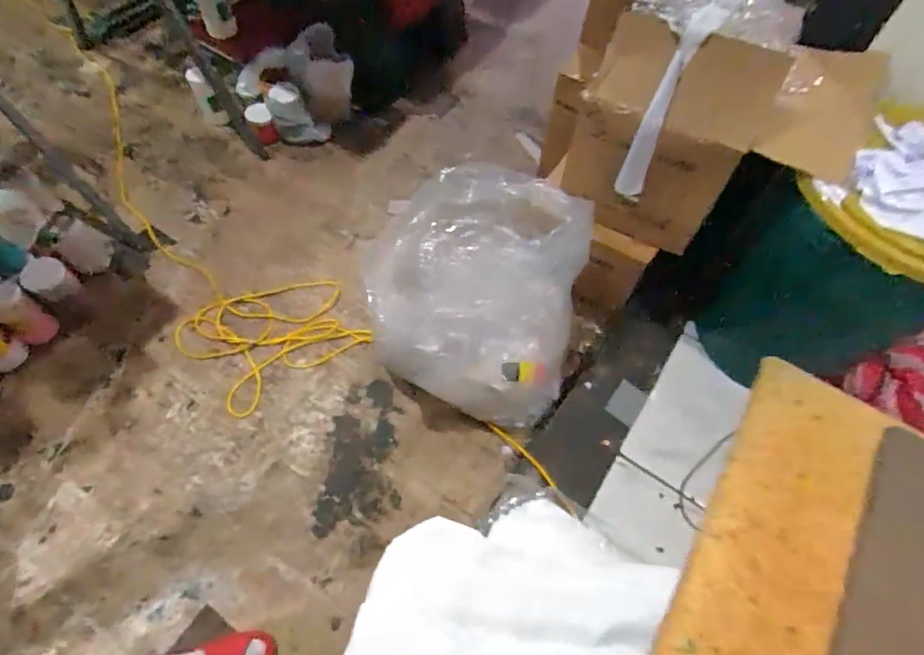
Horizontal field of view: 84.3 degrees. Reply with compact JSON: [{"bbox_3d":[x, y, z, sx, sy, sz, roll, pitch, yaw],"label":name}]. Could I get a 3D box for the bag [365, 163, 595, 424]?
[{"bbox_3d":[0.055,-0.084,1.241,0.518,0.431,0.433,26,62,11],"label":"bag"}]

